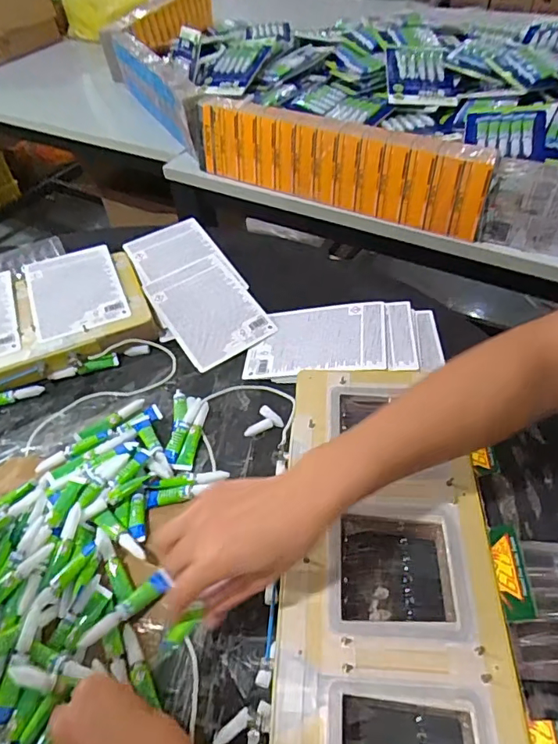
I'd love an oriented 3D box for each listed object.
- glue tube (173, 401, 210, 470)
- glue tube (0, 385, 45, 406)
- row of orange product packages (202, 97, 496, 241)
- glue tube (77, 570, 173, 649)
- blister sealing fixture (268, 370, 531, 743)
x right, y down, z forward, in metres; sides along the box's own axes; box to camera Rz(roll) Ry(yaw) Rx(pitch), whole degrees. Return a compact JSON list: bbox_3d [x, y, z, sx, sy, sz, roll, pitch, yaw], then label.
[{"bbox_3d":[-0.093,0.068,0.541,0.019,0.014,0.084,4,49,9],"label":"glue tube"},{"bbox_3d":[-0.322,0.029,0.591,0.082,0.011,0.014,-15,49,-8],"label":"glue tube"},{"bbox_3d":[0.084,-0.345,0.812,0.512,0.116,0.071,25,55,25],"label":"row of orange product packages"},{"bbox_3d":[-0.127,0.194,0.407,0.019,0.009,0.077,35,47,30],"label":"glue tube"},{"bbox_3d":[0.089,0.183,0.401,0.175,0.036,0.384,1,49,6],"label":"blister sealing fixture"}]

